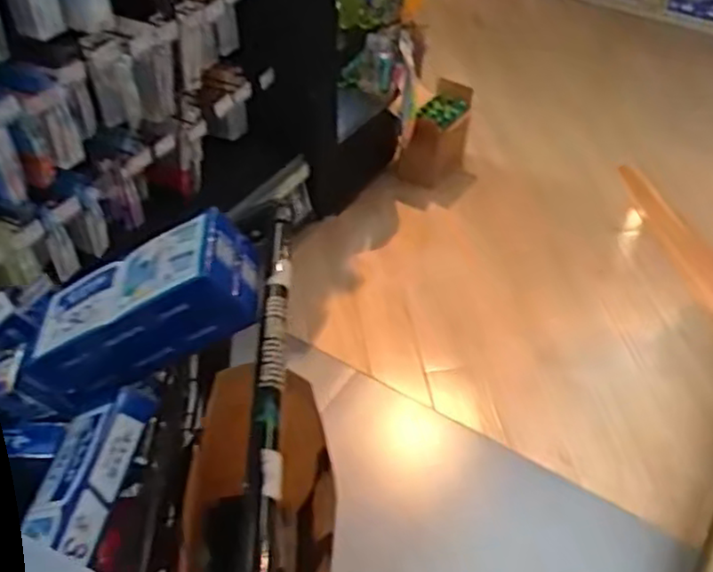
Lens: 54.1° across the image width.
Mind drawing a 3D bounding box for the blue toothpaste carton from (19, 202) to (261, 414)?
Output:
[{"bbox_3d":[-0.227,0.030,0.726,0.255,0.085,0.105,-28,42,17],"label":"blue toothpaste carton"}]

